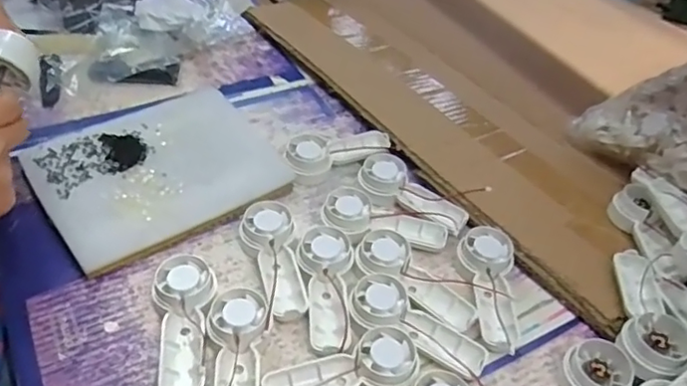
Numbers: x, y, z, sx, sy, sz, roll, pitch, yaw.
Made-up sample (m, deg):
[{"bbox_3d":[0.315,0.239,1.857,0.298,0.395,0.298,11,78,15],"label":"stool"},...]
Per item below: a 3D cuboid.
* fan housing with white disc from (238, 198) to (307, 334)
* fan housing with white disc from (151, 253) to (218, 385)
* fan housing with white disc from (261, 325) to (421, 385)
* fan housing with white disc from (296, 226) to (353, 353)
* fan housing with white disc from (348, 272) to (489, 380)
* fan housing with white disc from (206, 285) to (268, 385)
[{"bbox_3d":[-0.057,0.056,0.469,0.041,0.023,0.115,-6,45,-14],"label":"fan housing with white disc"},{"bbox_3d":[-0.114,0.094,0.422,0.044,0.025,0.107,-6,45,-14],"label":"fan housing with white disc"},{"bbox_3d":[-0.002,0.123,0.407,0.109,0.016,0.043,-2,45,-10],"label":"fan housing with white disc"},{"bbox_3d":[-0.013,0.074,0.454,0.042,0.017,0.109,1,44,-7],"label":"fan housing with white disc"},{"bbox_3d":[0.057,0.101,0.442,0.110,0.018,0.044,30,50,8],"label":"fan housing with white disc"},{"bbox_3d":[-0.076,0.117,0.405,0.039,0.024,0.104,1,44,-7],"label":"fan housing with white disc"}]

